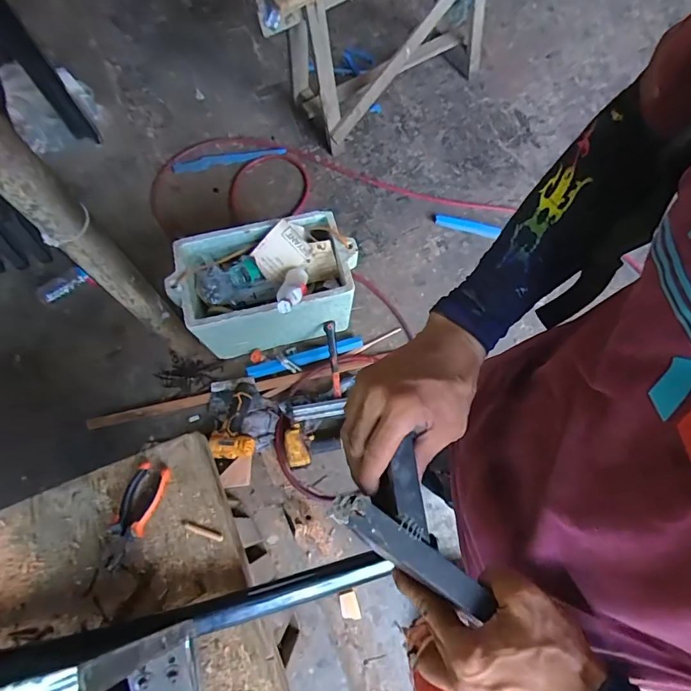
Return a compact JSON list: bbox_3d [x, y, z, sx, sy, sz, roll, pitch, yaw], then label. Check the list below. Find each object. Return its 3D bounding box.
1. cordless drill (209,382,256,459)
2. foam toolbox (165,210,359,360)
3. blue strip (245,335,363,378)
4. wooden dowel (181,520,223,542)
[{"bbox_3d":[-0.290,0.195,1.165,0.119,0.058,0.204,1,52,1],"label":"cordless drill"},{"bbox_3d":[-0.196,-0.140,1.158,0.449,0.276,0.261,-12,69,-4],"label":"foam toolbox"},{"bbox_3d":[-0.114,0.032,1.265,0.340,0.022,0.043,-16,69,-5],"label":"blue strip"},{"bbox_3d":[-0.209,0.270,0.636,0.065,0.005,0.011,18,70,8],"label":"wooden dowel"}]

